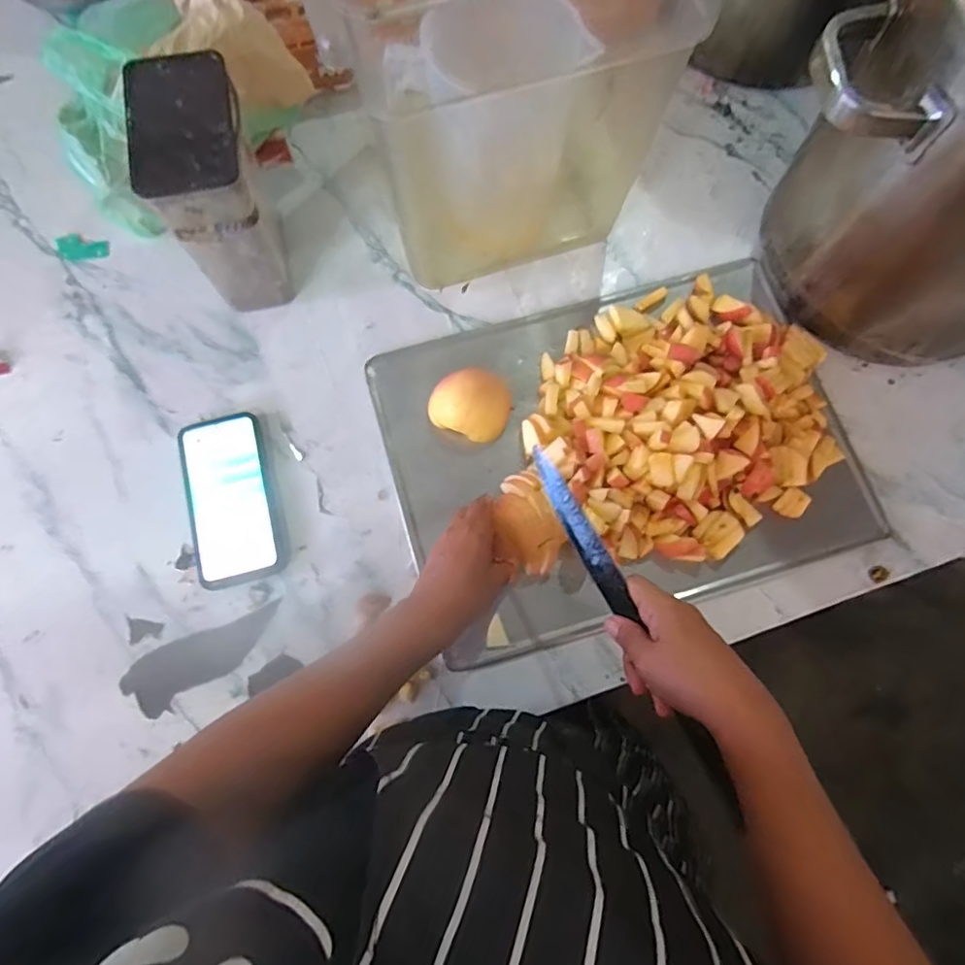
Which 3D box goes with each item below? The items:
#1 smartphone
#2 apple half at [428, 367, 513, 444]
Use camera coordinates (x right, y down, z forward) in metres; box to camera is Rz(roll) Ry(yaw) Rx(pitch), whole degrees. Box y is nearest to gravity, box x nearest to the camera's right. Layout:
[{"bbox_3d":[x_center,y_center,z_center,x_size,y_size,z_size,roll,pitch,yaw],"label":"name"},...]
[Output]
[{"bbox_3d":[-0.254,0.013,0.574,0.082,0.013,0.170,-14,76,-4],"label":"smartphone"},{"bbox_3d":[-0.012,-0.081,0.586,0.079,0.035,0.064,24,77,6],"label":"apple half"}]

